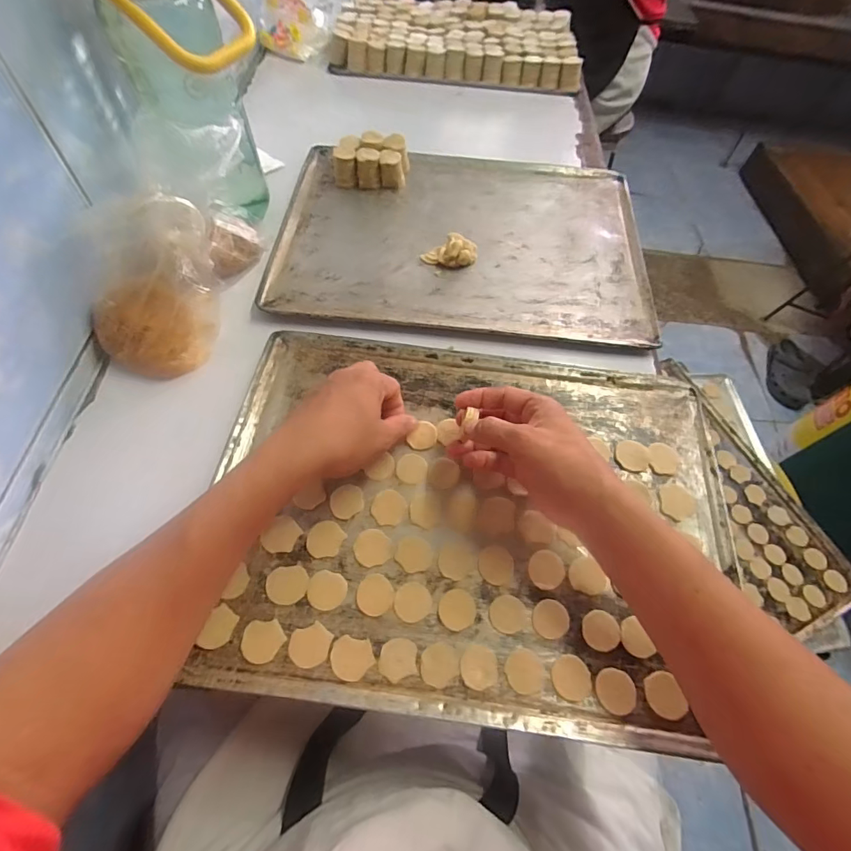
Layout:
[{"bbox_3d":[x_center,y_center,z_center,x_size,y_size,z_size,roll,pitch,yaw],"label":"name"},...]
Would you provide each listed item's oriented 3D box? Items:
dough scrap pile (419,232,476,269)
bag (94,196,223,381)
[{"bbox_3d":[0.031,-0.222,0.555,0.066,0.025,0.046,8,60,2],"label":"dough scrap pile"},{"bbox_3d":[-0.266,-0.136,0.436,0.105,0.111,0.136,33,62,13],"label":"bag"}]

